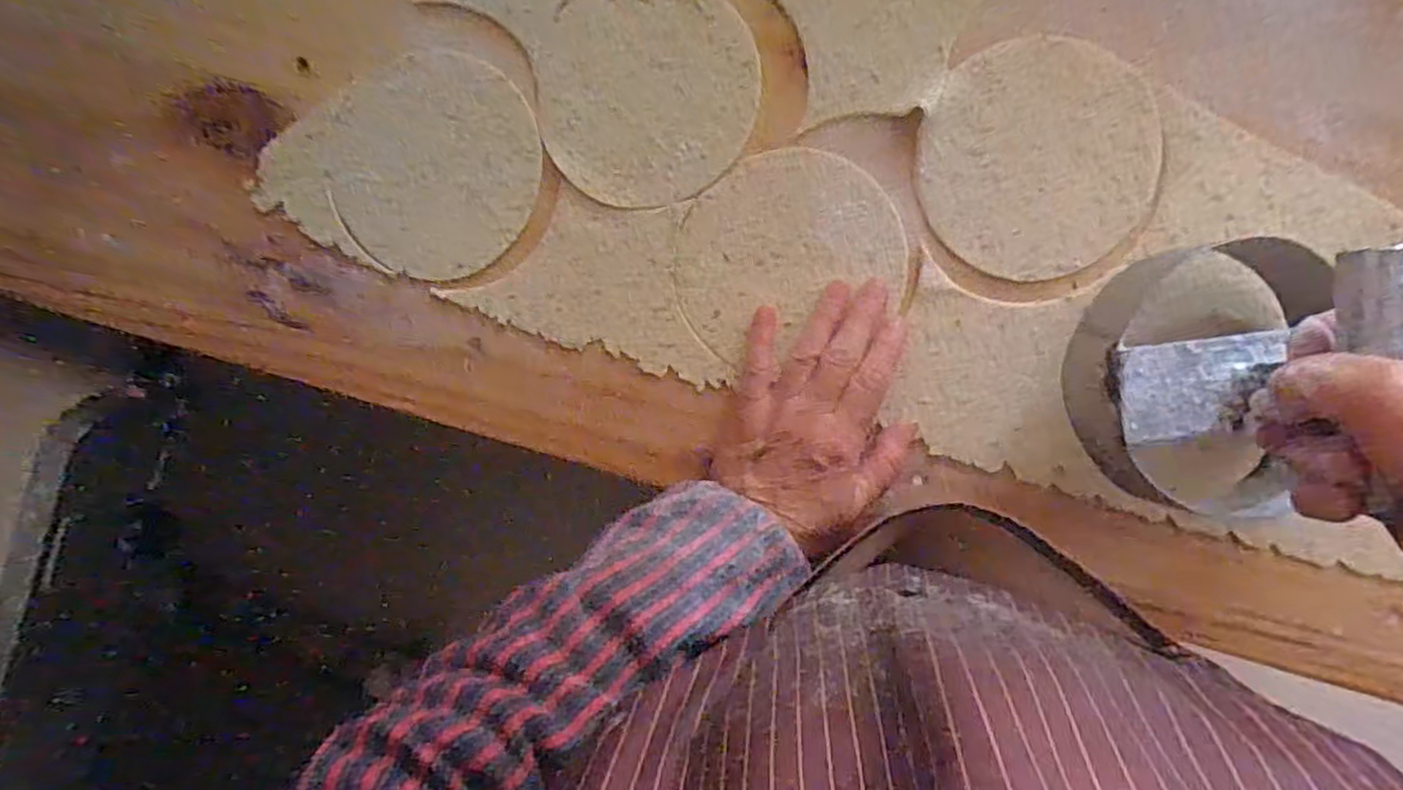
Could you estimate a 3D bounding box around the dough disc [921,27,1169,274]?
[{"bbox_3d":[0.194,-0.137,0.407,0.131,0.005,0.131,0,93,5],"label":"dough disc"}]

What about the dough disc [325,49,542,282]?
[{"bbox_3d":[-0.173,-0.147,0.450,0.139,0.008,0.135,0,93,5],"label":"dough disc"}]

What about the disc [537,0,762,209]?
[{"bbox_3d":[-0.033,-0.184,0.427,0.130,0.004,0.133,0,93,5],"label":"disc"}]

